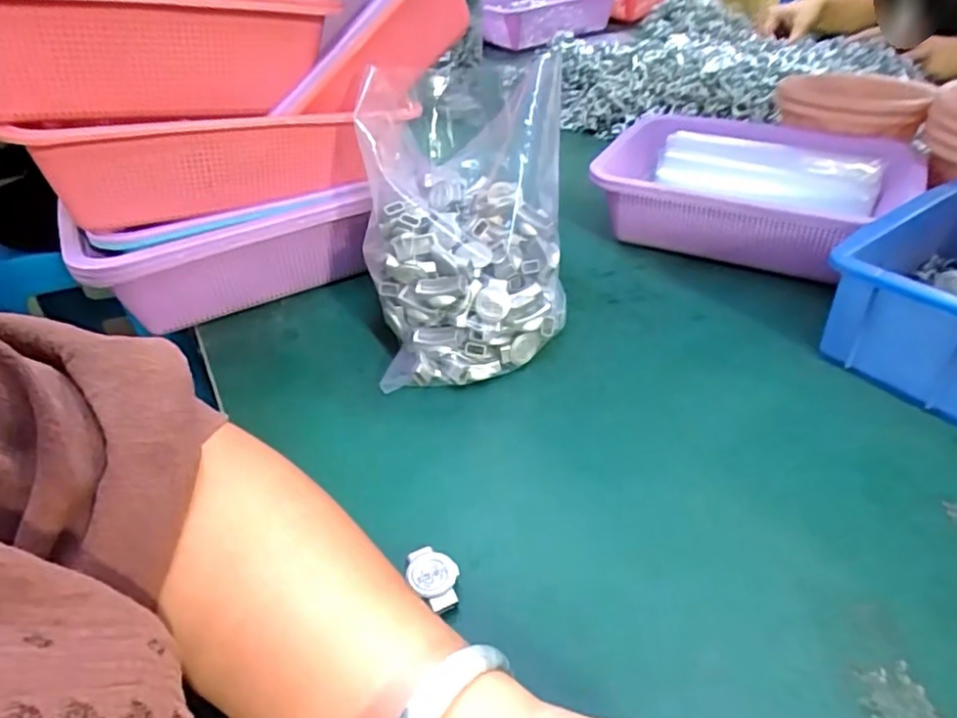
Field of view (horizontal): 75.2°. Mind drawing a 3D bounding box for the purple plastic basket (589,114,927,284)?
[{"bbox_3d":[0.254,-0.156,0.601,0.254,0.079,0.221,22,45,29],"label":"purple plastic basket"}]

